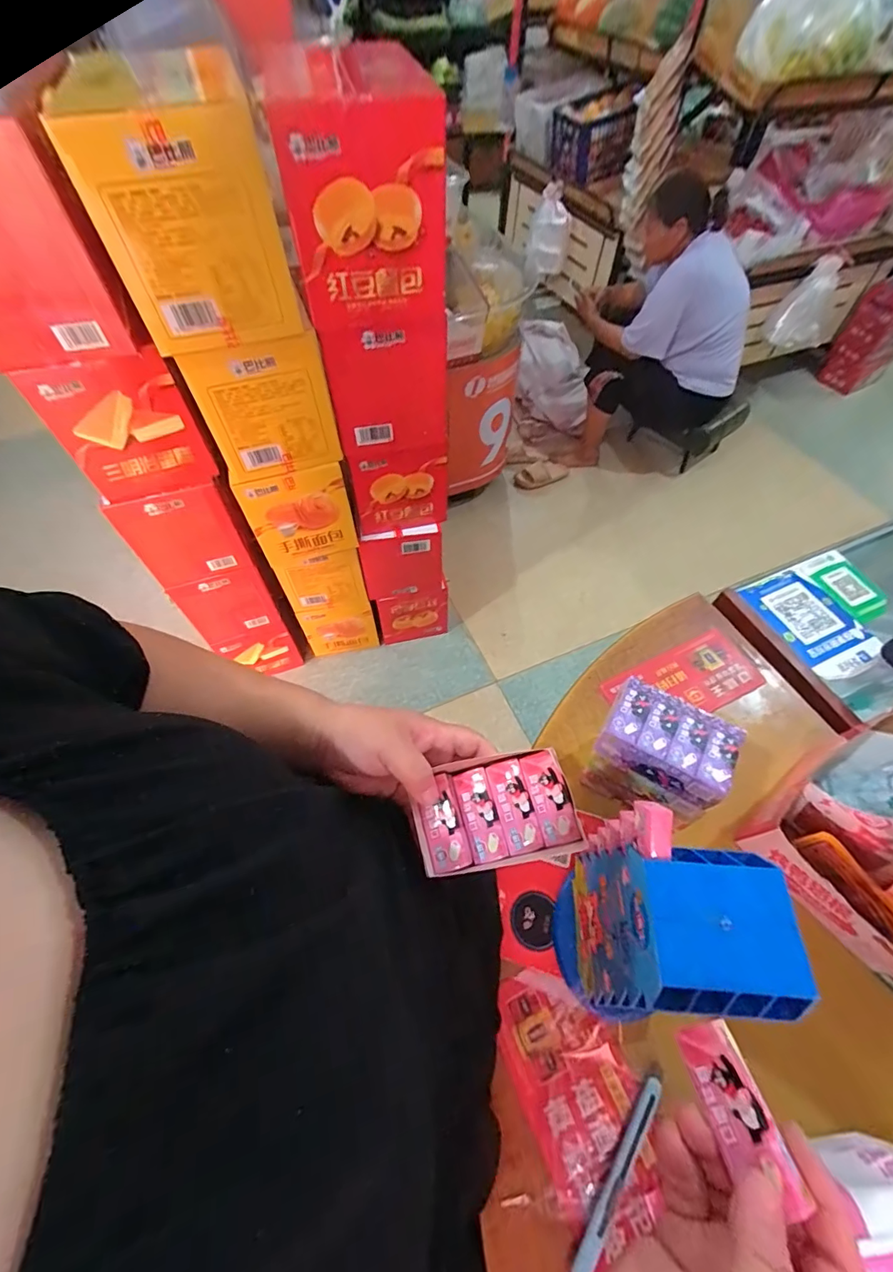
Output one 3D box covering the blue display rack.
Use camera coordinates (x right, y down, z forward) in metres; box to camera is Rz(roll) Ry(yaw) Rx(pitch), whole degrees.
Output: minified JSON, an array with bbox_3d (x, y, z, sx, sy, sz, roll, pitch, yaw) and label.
[{"bbox_3d":[0.159,0.233,0.372,0.098,0.225,0.094,-2,58,-1],"label":"blue display rack"}]

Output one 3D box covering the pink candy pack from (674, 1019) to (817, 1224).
[{"bbox_3d":[0.140,0.230,0.229,0.028,0.008,0.061,-39,41,21],"label":"pink candy pack"}]

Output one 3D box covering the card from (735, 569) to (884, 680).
[{"bbox_3d":[0.511,-0.020,0.659,0.120,0.008,0.167,-21,60,-14],"label":"card"}]

